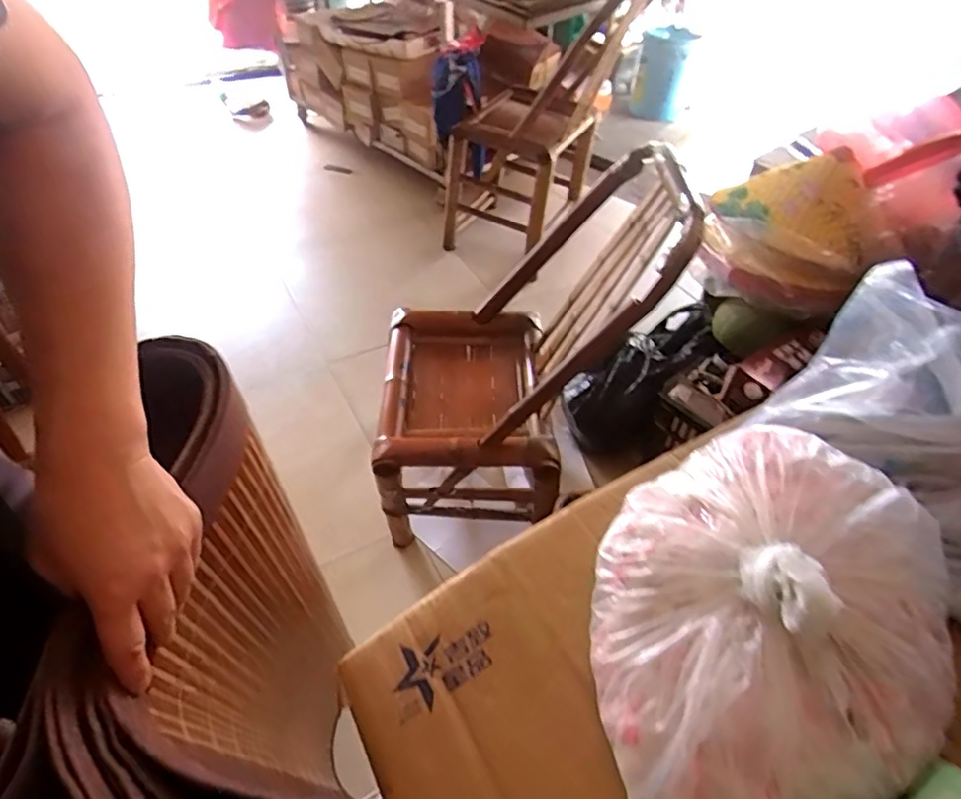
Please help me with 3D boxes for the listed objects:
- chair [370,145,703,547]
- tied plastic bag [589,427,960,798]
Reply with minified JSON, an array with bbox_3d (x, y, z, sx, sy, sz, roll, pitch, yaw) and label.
[{"bbox_3d":[0.039,-0.079,1.070,0.446,0.721,0.404,1,46,-1],"label":"chair"},{"bbox_3d":[0.175,0.118,0.347,0.206,0.100,0.221,-1,46,-3],"label":"tied plastic bag"}]

